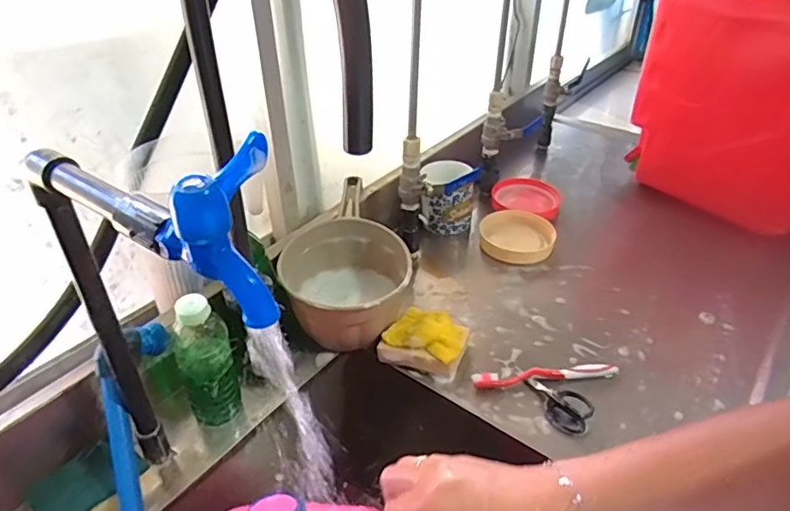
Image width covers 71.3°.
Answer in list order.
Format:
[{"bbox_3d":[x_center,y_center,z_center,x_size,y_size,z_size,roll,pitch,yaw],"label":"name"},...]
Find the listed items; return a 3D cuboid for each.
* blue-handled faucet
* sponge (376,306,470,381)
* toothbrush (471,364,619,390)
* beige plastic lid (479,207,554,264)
[{"bbox_3d":[-0.156,-0.043,0.338,0.224,0.088,0.065,17,39,23],"label":"blue-handled faucet"},{"bbox_3d":[0.041,0.110,0.711,0.103,0.049,0.087,19,40,25],"label":"sponge"},{"bbox_3d":[0.188,0.149,0.689,0.185,0.017,0.020,-5,36,-6],"label":"toothbrush"},{"bbox_3d":[0.198,-0.030,0.905,0.114,0.036,0.107,-1,36,0],"label":"beige plastic lid"}]

